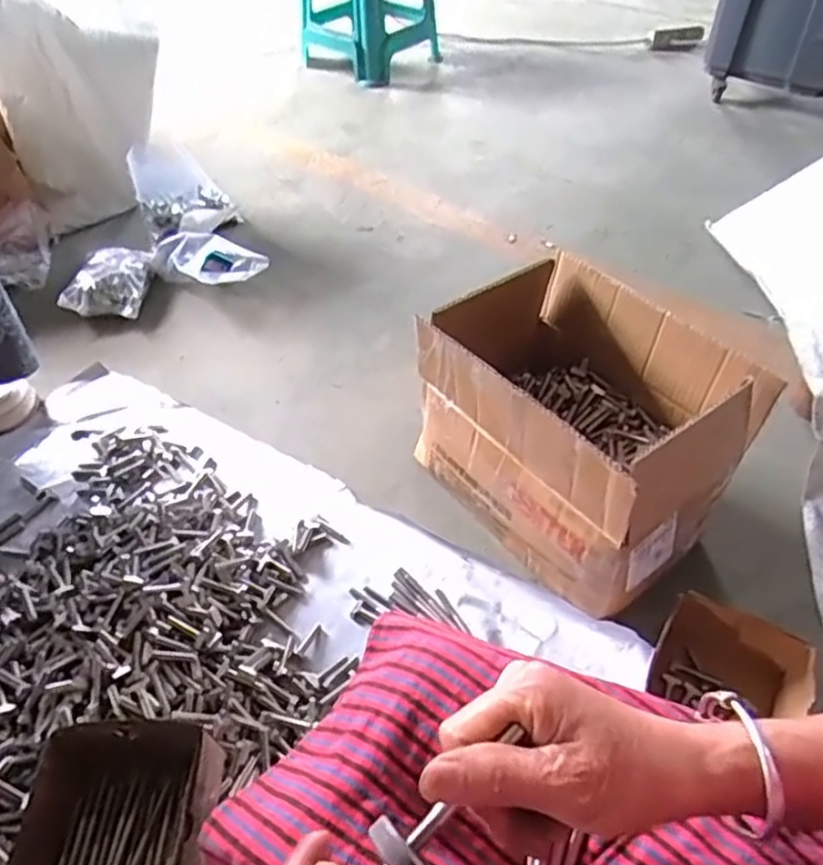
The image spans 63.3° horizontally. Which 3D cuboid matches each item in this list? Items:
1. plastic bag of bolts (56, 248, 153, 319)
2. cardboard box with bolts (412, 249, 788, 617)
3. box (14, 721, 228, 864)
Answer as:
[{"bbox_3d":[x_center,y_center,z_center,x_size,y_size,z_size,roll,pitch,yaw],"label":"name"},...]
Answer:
[{"bbox_3d":[-0.566,-0.282,1.262,0.134,0.064,0.165,-3,46,2],"label":"plastic bag of bolts"},{"bbox_3d":[0.192,-0.020,0.826,0.249,0.237,0.365,-32,54,-25],"label":"cardboard box with bolts"},{"bbox_3d":[-0.237,0.330,0.540,0.132,0.101,0.147,-2,47,0],"label":"box"}]

